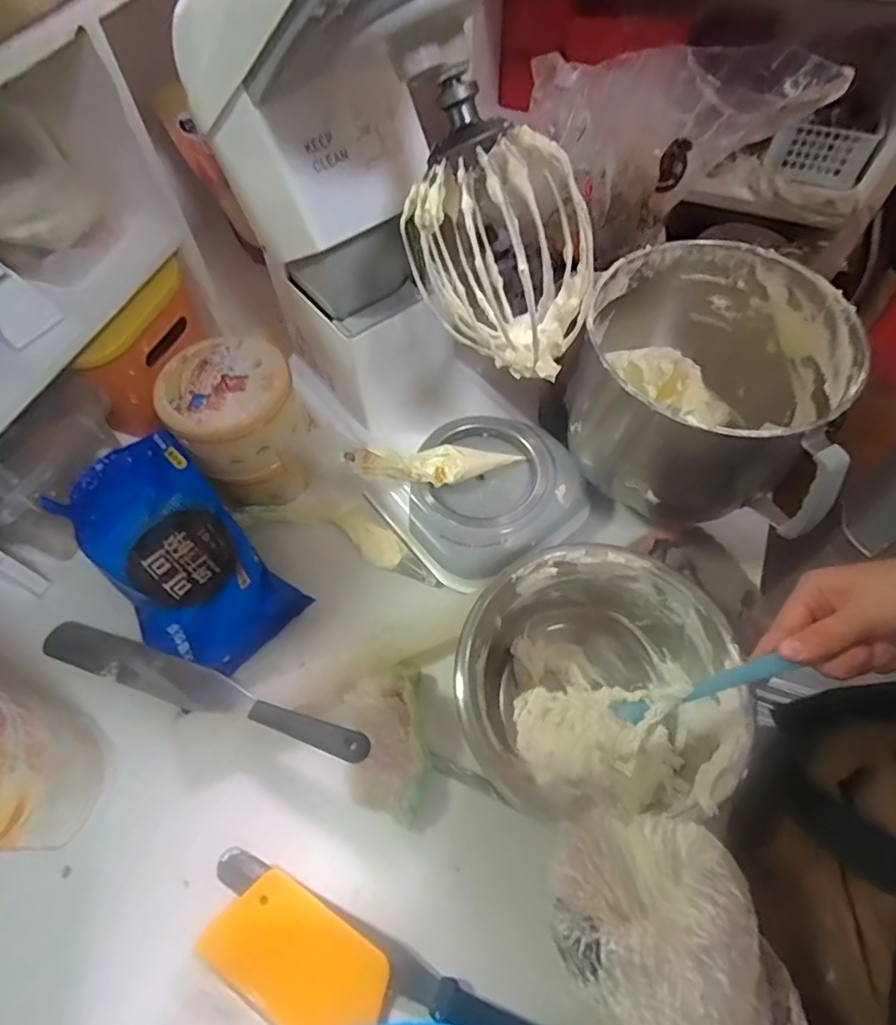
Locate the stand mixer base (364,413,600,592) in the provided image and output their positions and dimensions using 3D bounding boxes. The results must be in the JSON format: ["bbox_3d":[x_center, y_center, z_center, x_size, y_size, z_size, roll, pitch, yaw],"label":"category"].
[{"bbox_3d":[0.038,-0.021,0.623,0.194,0.043,0.174,-32,65,-16],"label":"stand mixer base"}]

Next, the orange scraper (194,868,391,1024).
[{"bbox_3d":[-0.118,0.348,0.443,0.137,0.014,0.077,28,65,15],"label":"orange scraper"}]

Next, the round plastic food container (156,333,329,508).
[{"bbox_3d":[-0.214,-0.094,0.612,0.134,0.123,0.143,0,61,1],"label":"round plastic food container"}]

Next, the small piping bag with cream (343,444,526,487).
[{"bbox_3d":[-0.012,-0.055,0.603,0.181,0.050,0.034,-5,61,-2],"label":"small piping bag with cream"}]

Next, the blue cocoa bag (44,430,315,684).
[{"bbox_3d":[-0.267,0.046,0.564,0.138,0.036,0.239,-40,89,-5],"label":"blue cocoa bag"}]

